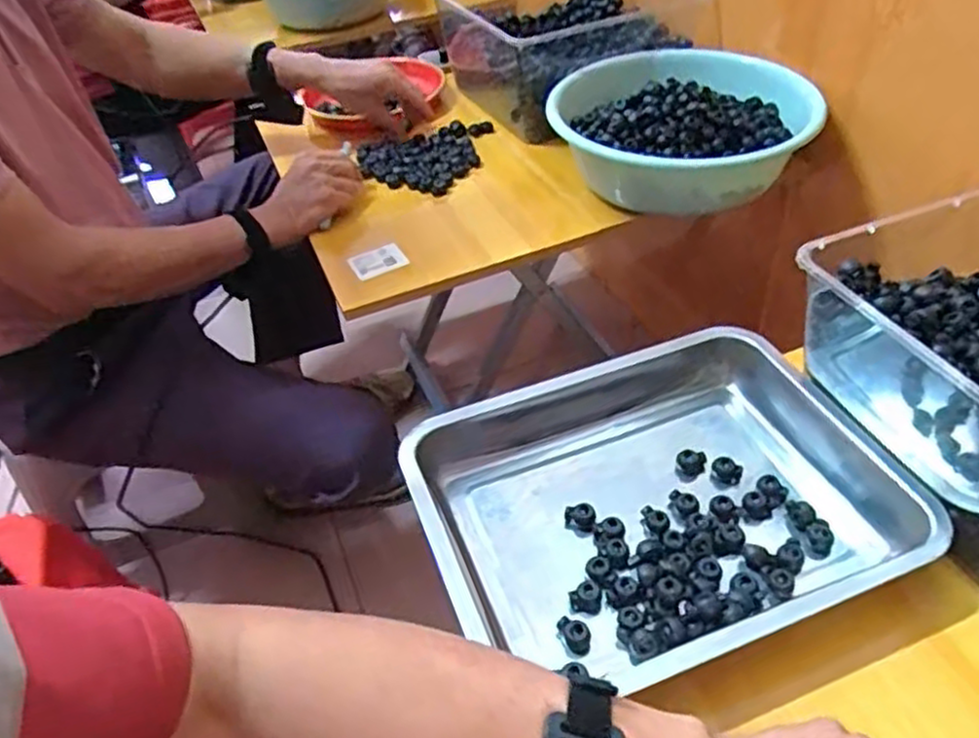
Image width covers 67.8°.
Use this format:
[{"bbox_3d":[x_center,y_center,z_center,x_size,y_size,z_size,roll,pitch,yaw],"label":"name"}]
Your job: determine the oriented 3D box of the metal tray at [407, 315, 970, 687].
[{"bbox_3d":[0.125,0.091,0.517,0.333,0.080,0.241,-18,44,-12],"label":"metal tray"}]

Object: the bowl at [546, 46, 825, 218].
[{"bbox_3d":[0.240,-0.290,0.879,0.275,0.096,0.289,-4,43,3],"label":"bowl"}]

